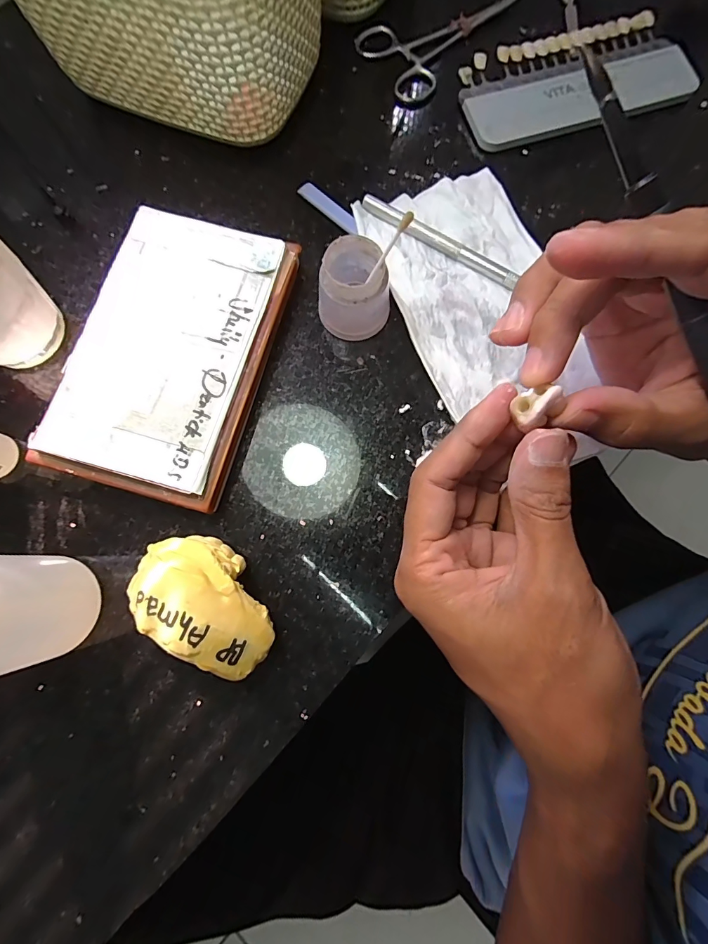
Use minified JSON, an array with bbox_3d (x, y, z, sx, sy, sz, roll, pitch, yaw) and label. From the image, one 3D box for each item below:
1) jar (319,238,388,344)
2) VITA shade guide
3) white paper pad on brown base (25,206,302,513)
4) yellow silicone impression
[{"bbox_3d":[0.000,-0.095,0.215,0.036,0.040,0.034,0,78,1],"label":"jar"},{"bbox_3d":[0.142,-0.251,0.260,0.146,0.010,0.067,-16,78,-3],"label":"VITA shade guide"},{"bbox_3d":[-0.095,-0.063,0.217,0.092,0.022,0.149,15,79,4],"label":"white paper pad on brown base"},{"bbox_3d":[-0.066,0.058,0.185,0.067,0.035,0.044,30,80,7],"label":"yellow silicone impression"}]

